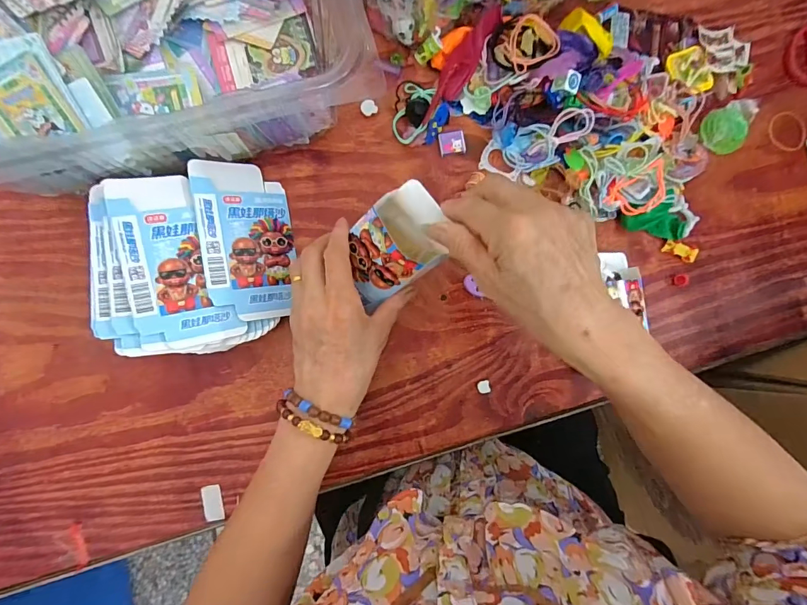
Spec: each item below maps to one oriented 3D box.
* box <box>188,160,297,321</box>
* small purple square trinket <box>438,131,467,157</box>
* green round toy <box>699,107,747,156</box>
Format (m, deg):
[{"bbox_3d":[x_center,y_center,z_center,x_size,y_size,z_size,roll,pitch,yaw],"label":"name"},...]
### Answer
[{"bbox_3d":[-0.143,-0.058,0.374,0.082,0.004,0.146,-8,86,-36],"label":"box"},{"bbox_3d":[0.050,-0.163,0.412,0.026,0.008,0.022,-9,87,-5],"label":"small purple square trinket"},{"bbox_3d":[0.340,-0.183,0.431,0.042,0.021,0.047,-30,89,-5],"label":"green round toy"}]

